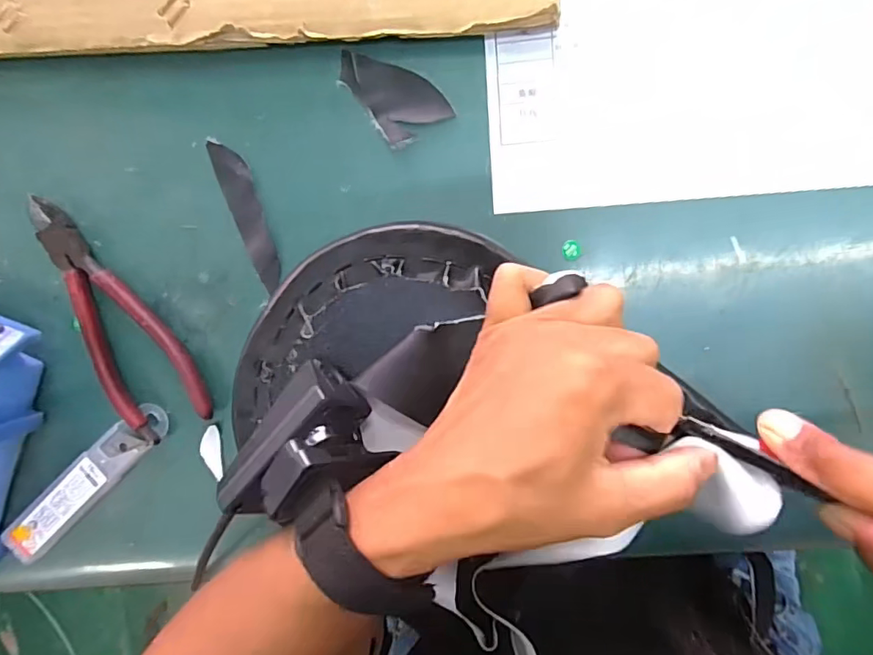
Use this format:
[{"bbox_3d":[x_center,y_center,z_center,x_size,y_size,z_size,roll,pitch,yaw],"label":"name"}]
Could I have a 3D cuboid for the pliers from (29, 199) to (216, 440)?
[{"bbox_3d":[-0.190,-0.005,0.310,0.052,0.013,0.152,-34,92,8],"label":"pliers"}]

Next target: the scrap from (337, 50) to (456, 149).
[{"bbox_3d":[-0.024,-0.124,0.281,0.036,0.004,0.060,-44,90,8],"label":"scrap"}]

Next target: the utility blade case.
[{"bbox_3d":[-0.213,0.094,0.322,0.126,0.014,0.025,-44,90,8],"label":"utility blade case"}]

